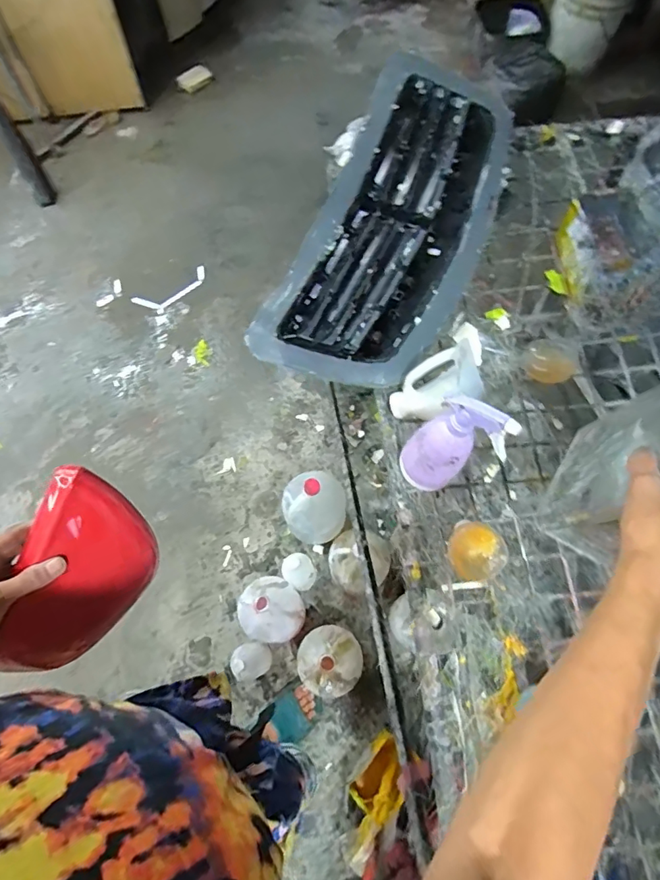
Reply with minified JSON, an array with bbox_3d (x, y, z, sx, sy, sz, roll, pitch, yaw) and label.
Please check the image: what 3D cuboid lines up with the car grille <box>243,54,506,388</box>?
[{"bbox_3d":[0.125,-0.385,0.852,0.288,0.085,0.654,22,69,10],"label":"car grille"}]

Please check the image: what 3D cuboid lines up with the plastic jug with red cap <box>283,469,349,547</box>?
[{"bbox_3d":[-0.047,0.170,1.336,0.173,0.309,0.166,0,67,1],"label":"plastic jug with red cap"}]

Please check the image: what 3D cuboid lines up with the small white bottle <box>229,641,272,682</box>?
[{"bbox_3d":[-0.195,0.546,1.211,0.076,0.239,0.081,0,67,1],"label":"small white bottle"}]

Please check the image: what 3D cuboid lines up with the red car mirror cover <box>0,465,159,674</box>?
[{"bbox_3d":[-0.256,0.146,0.492,0.073,0.164,0.197,23,71,10],"label":"red car mirror cover"}]

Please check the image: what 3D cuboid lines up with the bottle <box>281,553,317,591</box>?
[{"bbox_3d":[-0.080,0.349,1.296,0.079,0.231,0.077,0,67,1],"label":"bottle"}]

